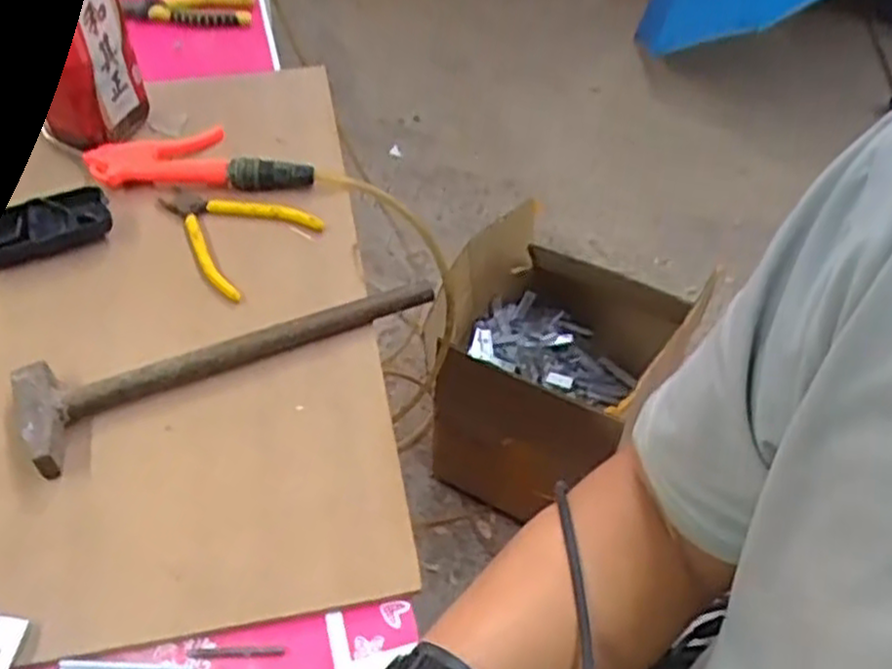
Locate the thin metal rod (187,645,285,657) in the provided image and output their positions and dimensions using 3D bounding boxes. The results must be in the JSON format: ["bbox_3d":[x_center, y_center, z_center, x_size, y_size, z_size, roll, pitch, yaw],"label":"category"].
[{"bbox_3d":[-0.127,0.191,0.471,0.057,0.004,0.006,1,49,-3],"label":"thin metal rod"}]

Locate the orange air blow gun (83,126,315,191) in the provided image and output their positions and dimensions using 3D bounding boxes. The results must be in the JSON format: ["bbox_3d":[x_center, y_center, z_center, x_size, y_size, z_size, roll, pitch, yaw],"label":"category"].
[{"bbox_3d":[-0.228,-0.170,0.731,0.206,0.029,0.087,3,49,-1],"label":"orange air blow gun"}]

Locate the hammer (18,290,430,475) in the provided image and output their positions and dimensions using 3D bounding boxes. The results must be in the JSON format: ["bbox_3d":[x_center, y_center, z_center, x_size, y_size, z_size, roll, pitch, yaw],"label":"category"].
[{"bbox_3d":[-0.159,0.014,0.591,0.314,0.036,0.079,-19,55,-22],"label":"hammer"}]

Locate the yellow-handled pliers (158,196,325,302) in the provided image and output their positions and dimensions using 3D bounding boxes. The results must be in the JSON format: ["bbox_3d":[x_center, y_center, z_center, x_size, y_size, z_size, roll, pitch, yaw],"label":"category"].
[{"bbox_3d":[-0.193,-0.097,0.687,0.128,0.021,0.111,31,54,21],"label":"yellow-handled pliers"}]

